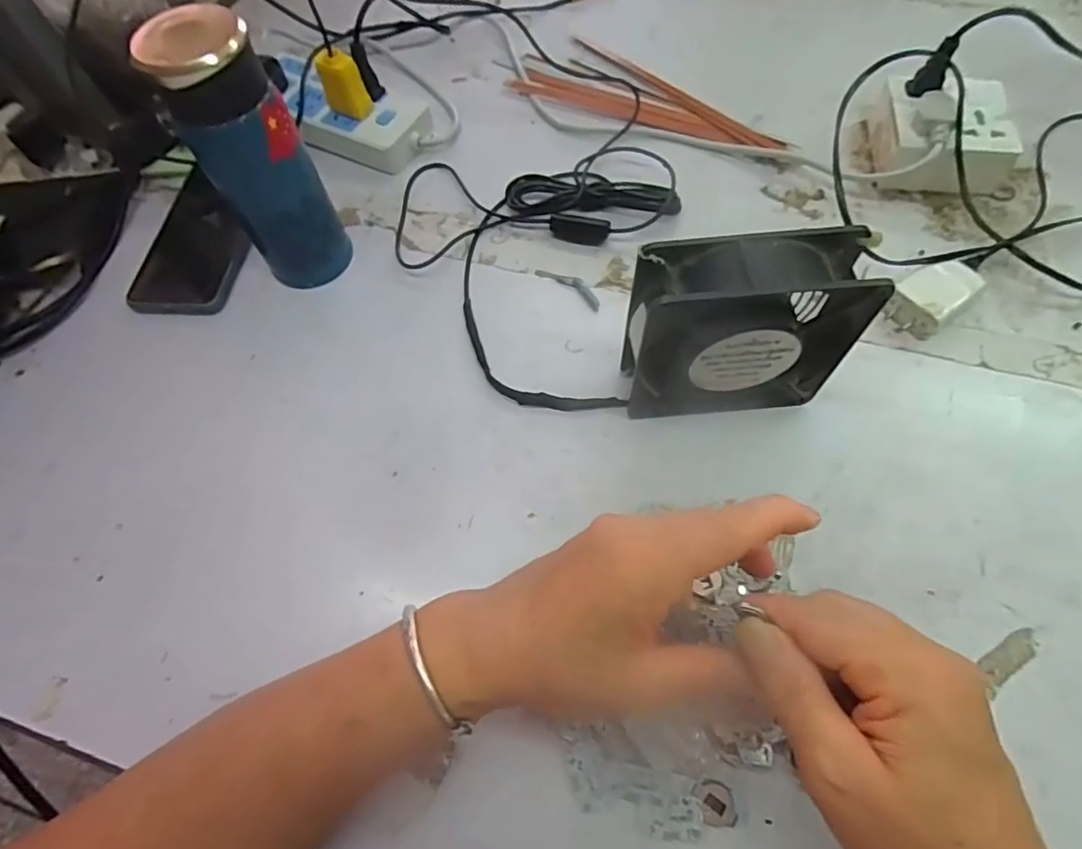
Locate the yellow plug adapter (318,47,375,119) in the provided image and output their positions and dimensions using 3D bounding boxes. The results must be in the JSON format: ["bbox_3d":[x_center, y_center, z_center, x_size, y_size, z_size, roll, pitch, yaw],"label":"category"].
[{"bbox_3d":[-0.162,-0.280,0.471,0.034,0.049,0.018,19,66,13],"label":"yellow plug adapter"}]

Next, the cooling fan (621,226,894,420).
[{"bbox_3d":[0.114,-0.052,0.332,0.127,0.118,0.044,-5,63,1],"label":"cooling fan"}]

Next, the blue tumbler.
[{"bbox_3d":[-0.181,-0.165,0.377,0.064,0.171,0.066,-1,63,3],"label":"blue tumbler"}]

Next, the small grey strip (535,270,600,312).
[{"bbox_3d":[0.021,-0.104,0.426,0.058,0.006,0.013,35,70,19],"label":"small grey strip"}]

